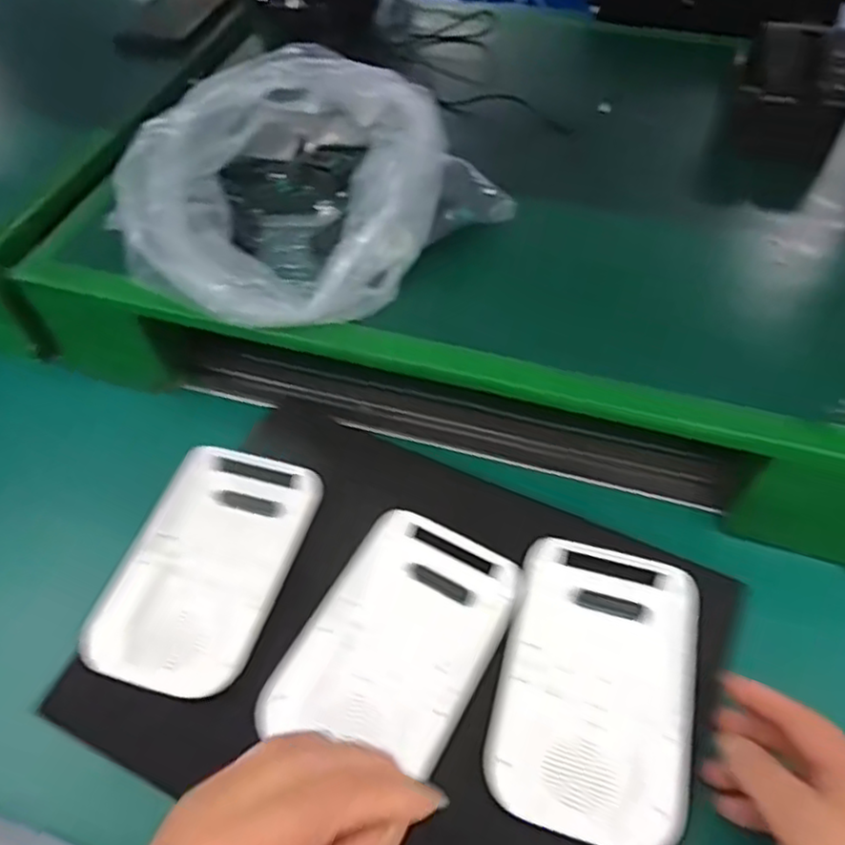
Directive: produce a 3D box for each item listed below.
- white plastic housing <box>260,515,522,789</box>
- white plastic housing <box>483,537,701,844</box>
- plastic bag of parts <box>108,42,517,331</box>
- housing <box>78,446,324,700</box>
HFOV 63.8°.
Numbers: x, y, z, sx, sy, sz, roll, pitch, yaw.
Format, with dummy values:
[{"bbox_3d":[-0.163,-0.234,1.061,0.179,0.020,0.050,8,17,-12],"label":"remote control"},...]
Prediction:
[{"bbox_3d":[-0.012,0.127,0.399,0.101,0.019,0.150,23,57,19],"label":"white plastic housing"},{"bbox_3d":[0.097,0.145,0.382,0.102,0.015,0.156,12,54,12],"label":"white plastic housing"},{"bbox_3d":[-0.067,-0.166,0.446,0.208,0.094,0.209,15,54,14],"label":"plastic bag of parts"},{"bbox_3d":[-0.136,0.089,0.430,0.104,0.018,0.155,13,54,12],"label":"housing"}]

